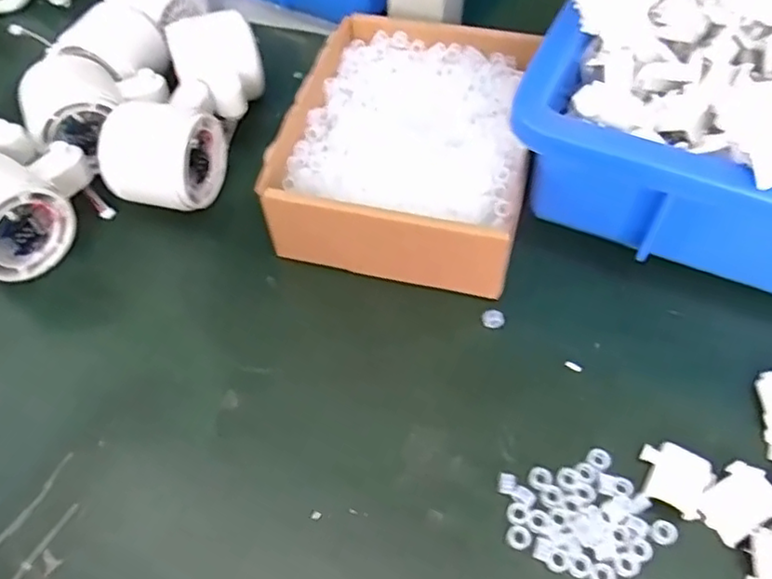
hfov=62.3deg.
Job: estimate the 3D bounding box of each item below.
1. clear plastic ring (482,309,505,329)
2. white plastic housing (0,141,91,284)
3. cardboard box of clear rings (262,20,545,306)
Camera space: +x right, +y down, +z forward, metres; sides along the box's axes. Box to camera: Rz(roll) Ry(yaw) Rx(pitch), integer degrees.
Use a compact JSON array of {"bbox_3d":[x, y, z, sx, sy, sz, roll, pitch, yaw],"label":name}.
[{"bbox_3d":[0.057,0.015,0.335,0.011,0.004,0.011,-1,55,1],"label":"clear plastic ring"},{"bbox_3d":[-0.208,-0.049,0.356,0.052,0.054,0.086,28,59,20],"label":"white plastic housing"},{"bbox_3d":[0.017,-0.089,0.379,0.136,0.050,0.189,12,56,10],"label":"cardboard box of clear rings"}]

